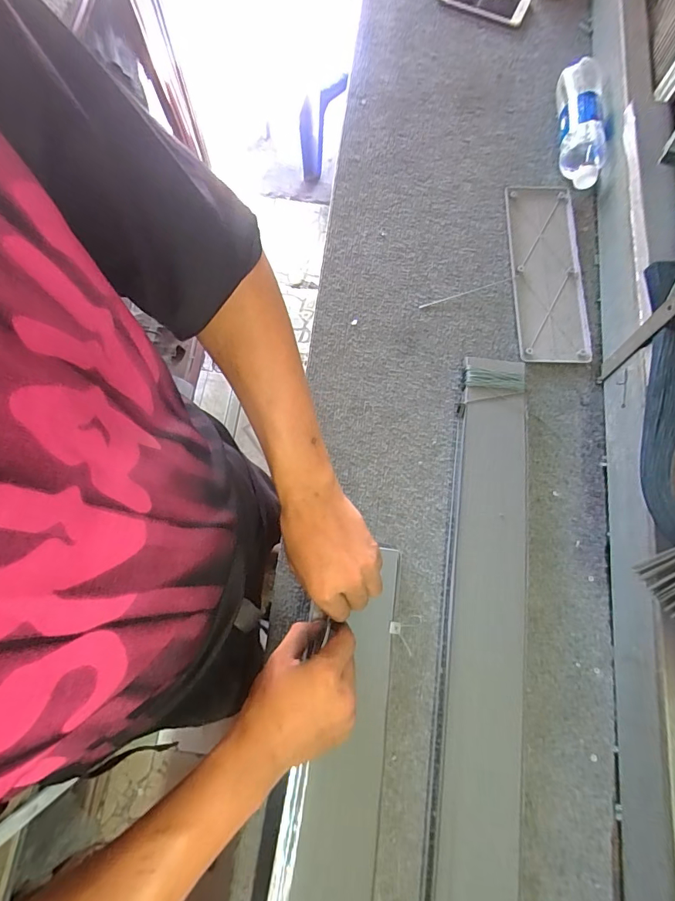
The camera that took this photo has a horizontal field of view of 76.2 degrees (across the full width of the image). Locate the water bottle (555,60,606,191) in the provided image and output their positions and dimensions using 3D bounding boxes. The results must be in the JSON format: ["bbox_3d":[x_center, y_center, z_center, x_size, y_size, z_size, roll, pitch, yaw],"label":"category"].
[{"bbox_3d":[0.363,-0.488,0.647,0.053,0.064,0.185,0,76,2],"label":"water bottle"}]

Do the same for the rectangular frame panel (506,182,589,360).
[{"bbox_3d":[0.304,-0.261,0.625,0.097,0.008,0.284,1,76,2],"label":"rectangular frame panel"}]

